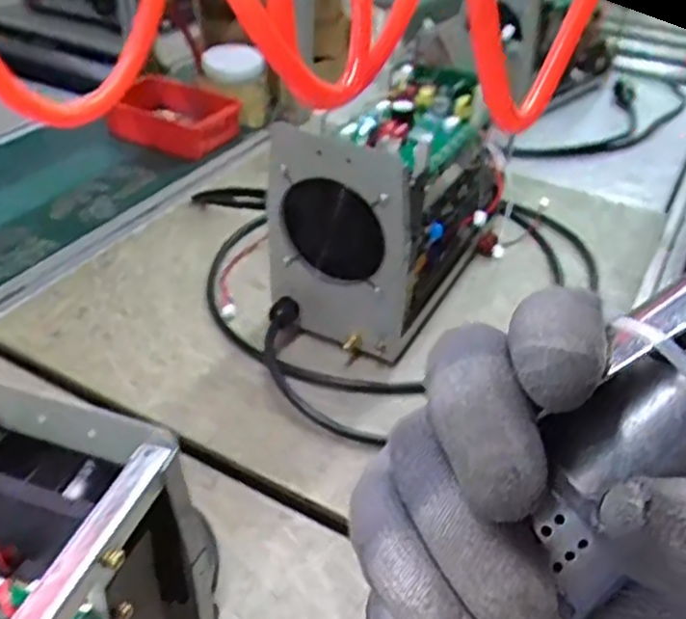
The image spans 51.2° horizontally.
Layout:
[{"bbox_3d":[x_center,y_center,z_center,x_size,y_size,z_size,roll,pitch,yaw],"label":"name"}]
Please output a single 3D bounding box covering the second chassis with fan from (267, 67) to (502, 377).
[{"bbox_3d":[0.062,-0.116,0.796,0.154,0.230,0.296,23,43,22],"label":"second chassis with fan"}]

